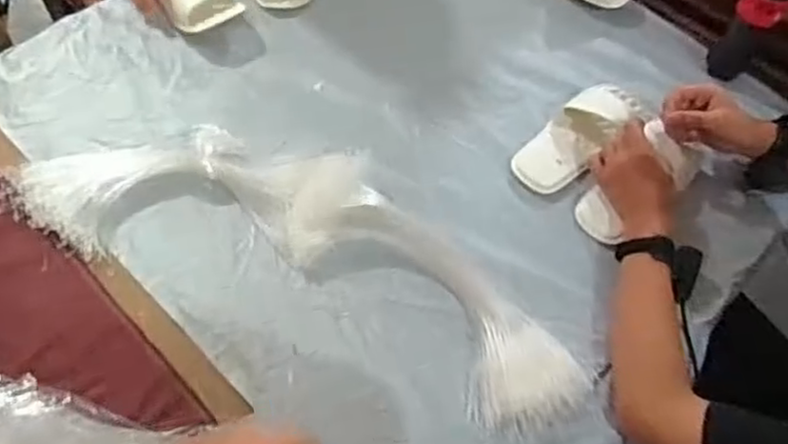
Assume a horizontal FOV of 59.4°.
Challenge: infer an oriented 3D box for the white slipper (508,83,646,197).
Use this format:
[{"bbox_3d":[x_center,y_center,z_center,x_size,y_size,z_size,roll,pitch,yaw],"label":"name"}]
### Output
[{"bbox_3d":[0.262,-0.125,0.972,0.222,0.058,0.094,-36,68,-23],"label":"white slipper"}]

